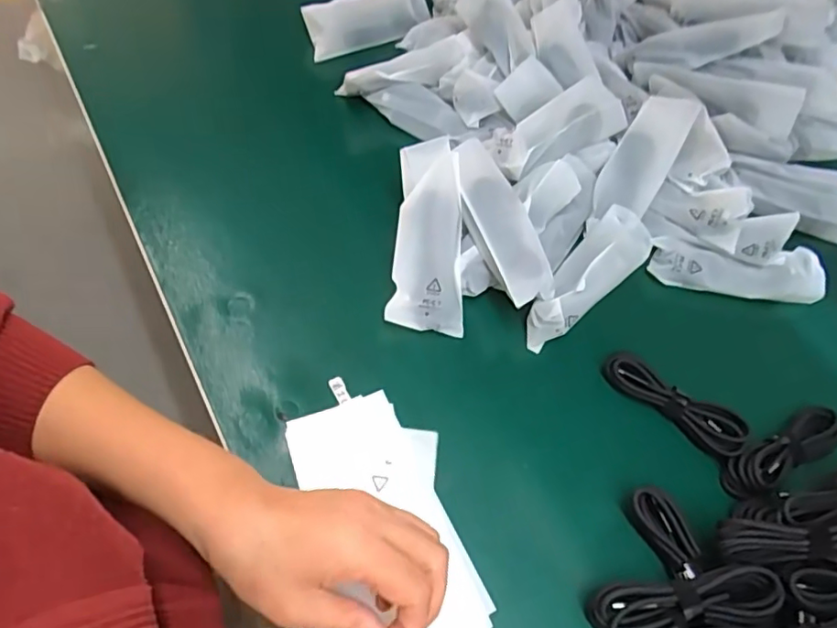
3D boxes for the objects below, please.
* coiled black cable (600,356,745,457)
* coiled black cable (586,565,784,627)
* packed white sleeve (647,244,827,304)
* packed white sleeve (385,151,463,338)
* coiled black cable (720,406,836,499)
[{"bbox_3d":[0.190,0.067,0.424,0.107,0.013,0.029,33,61,12],"label":"coiled black cable"},{"bbox_3d":[0.160,0.176,0.341,0.109,0.022,0.036,-8,63,-6],"label":"coiled black cable"},{"bbox_3d":[0.278,-0.035,0.491,0.146,0.027,0.042,2,59,-7],"label":"packed white sleeve"},{"bbox_3d":[0.011,-0.056,0.447,0.055,0.022,0.139,5,81,1],"label":"packed white sleeve"},{"bbox_3d":[0.269,0.101,0.416,0.109,0.019,0.031,-20,64,-19],"label":"coiled black cable"}]

